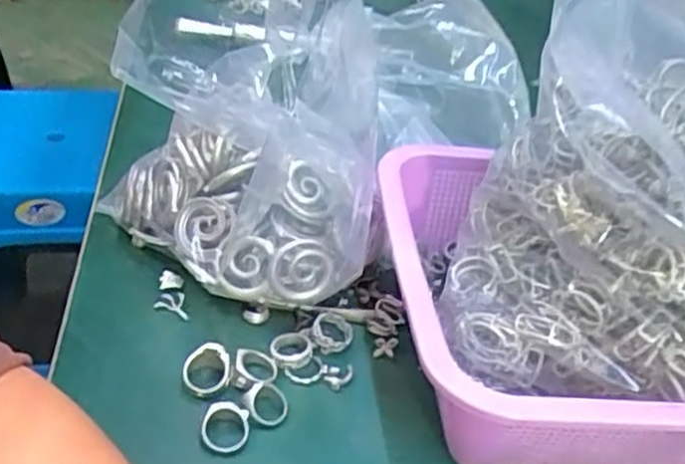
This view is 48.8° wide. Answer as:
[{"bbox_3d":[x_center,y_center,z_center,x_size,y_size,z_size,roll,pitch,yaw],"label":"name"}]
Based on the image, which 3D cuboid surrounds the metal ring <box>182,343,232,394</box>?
[{"bbox_3d":[-0.071,0.071,0.393,0.025,0.016,0.023,6,36,-4],"label":"metal ring"}]

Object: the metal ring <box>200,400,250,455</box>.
[{"bbox_3d":[-0.058,0.097,0.373,0.026,0.006,0.026,7,58,-11],"label":"metal ring"}]

